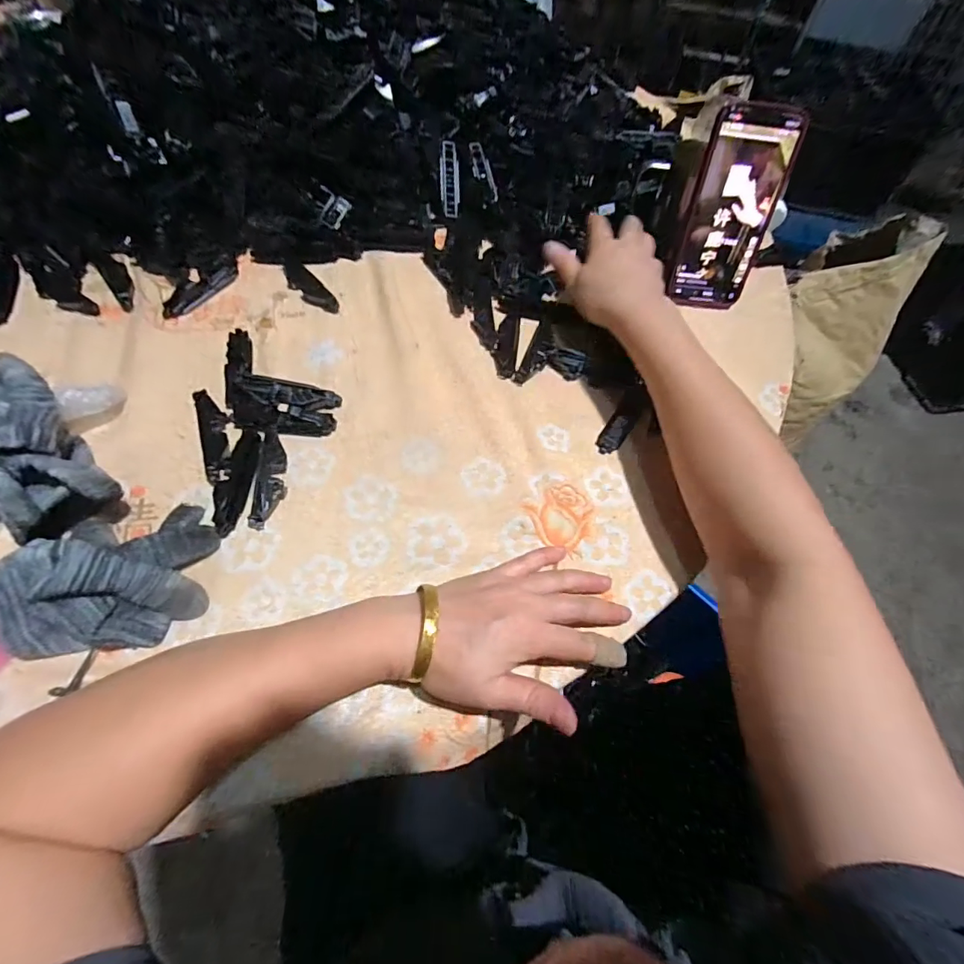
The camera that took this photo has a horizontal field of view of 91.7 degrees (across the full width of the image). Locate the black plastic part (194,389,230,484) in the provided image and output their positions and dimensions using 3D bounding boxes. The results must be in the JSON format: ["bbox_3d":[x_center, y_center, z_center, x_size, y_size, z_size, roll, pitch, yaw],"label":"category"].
[{"bbox_3d":[-0.205,-0.038,0.357,0.017,0.010,0.083,-18,67,-11],"label":"black plastic part"}]

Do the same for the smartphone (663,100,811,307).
[{"bbox_3d":[0.228,-0.243,0.429,0.075,0.160,0.010,6,37,1],"label":"smartphone"}]

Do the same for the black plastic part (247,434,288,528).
[{"bbox_3d":[-0.155,-0.002,0.342,0.018,0.018,0.072,2,64,-2],"label":"black plastic part"}]

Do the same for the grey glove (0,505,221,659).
[{"bbox_3d":[-0.229,0.053,0.286,0.099,0.055,0.090,-5,65,-6],"label":"grey glove"}]

